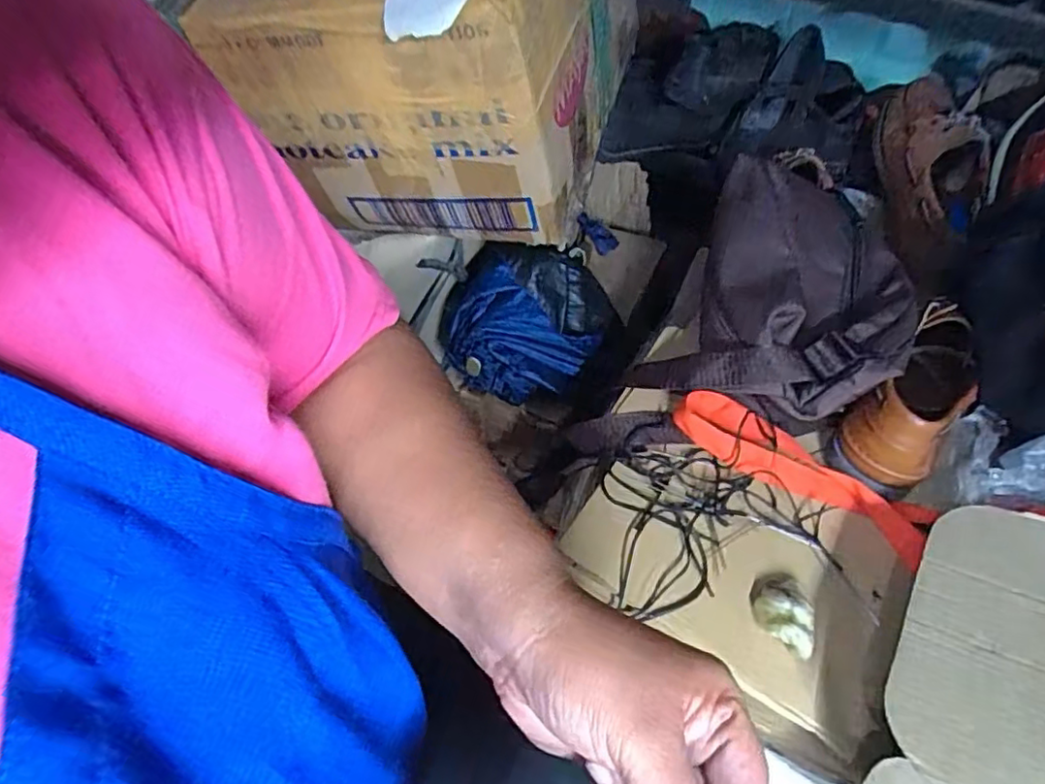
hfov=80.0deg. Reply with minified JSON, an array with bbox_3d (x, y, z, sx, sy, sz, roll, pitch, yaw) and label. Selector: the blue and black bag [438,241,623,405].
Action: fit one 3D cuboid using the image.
[{"bbox_3d":[0.014,-0.076,0.593,0.155,0.096,0.151,18,50,8],"label":"blue and black bag"}]

